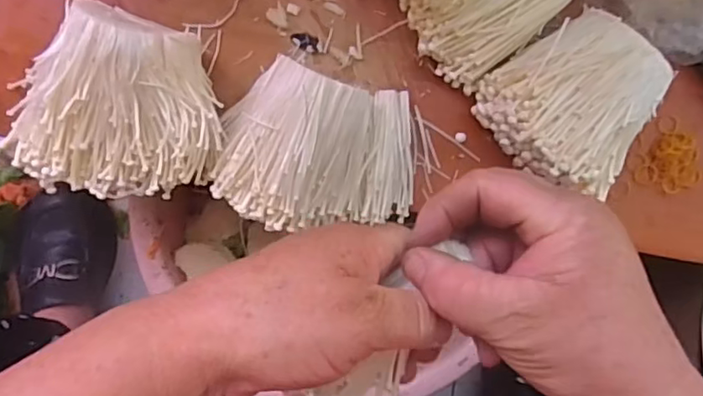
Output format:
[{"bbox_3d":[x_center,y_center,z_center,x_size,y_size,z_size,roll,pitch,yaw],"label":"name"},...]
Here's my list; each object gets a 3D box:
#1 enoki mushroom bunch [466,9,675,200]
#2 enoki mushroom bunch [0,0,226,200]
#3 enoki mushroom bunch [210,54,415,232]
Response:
[{"bbox_3d":[0.158,-0.068,0.433,0.107,0.086,0.097,44,83,-5],"label":"enoki mushroom bunch"},{"bbox_3d":[-0.161,-0.064,0.402,0.141,0.076,0.122,7,88,-8],"label":"enoki mushroom bunch"},{"bbox_3d":[-0.019,-0.033,0.422,0.143,0.065,0.110,7,87,-8],"label":"enoki mushroom bunch"}]

